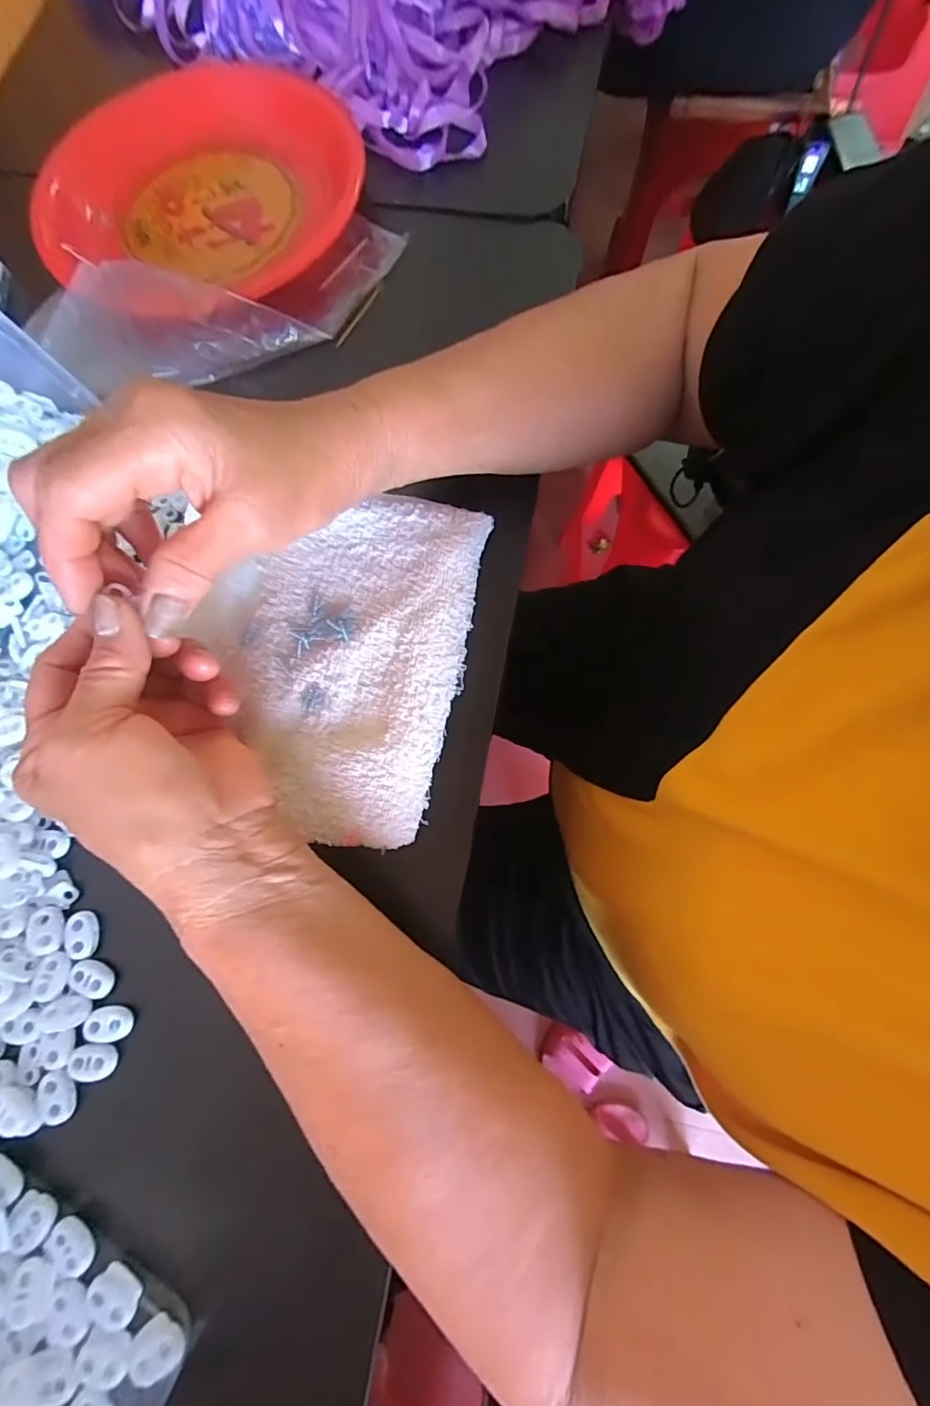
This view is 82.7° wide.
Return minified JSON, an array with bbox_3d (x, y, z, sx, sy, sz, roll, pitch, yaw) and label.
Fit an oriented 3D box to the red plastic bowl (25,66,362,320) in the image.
[{"bbox_3d":[-0.185,-0.380,0.375,0.204,0.042,0.203,-1,76,3],"label":"red plastic bowl"}]

